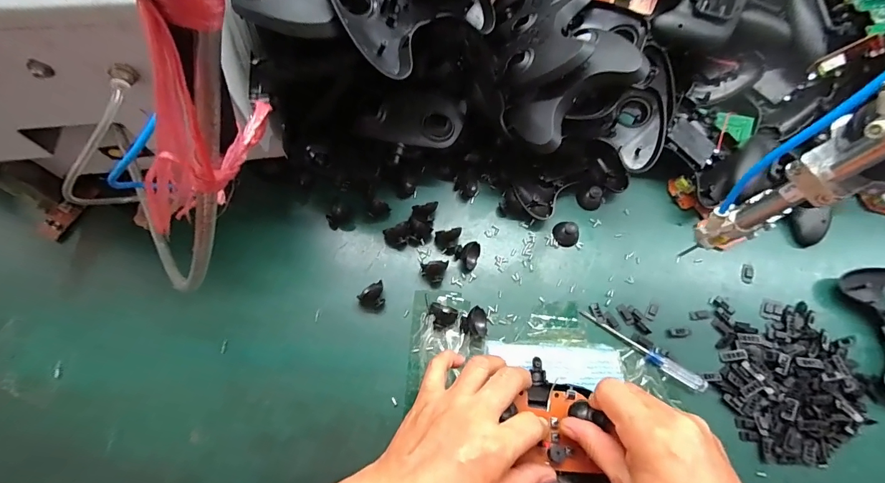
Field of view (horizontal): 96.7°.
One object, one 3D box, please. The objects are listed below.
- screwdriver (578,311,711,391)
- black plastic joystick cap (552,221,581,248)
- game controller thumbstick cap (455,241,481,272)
[{"bbox_3d":[0.181,0.097,0.357,0.117,0.012,0.012,34,72,10],"label":"screwdriver"},{"bbox_3d":[0.126,-0.009,0.396,0.026,0.020,0.022,32,71,9],"label":"black plastic joystick cap"},{"bbox_3d":[0.024,0.013,0.384,0.022,0.018,0.027,19,70,5],"label":"game controller thumbstick cap"}]

